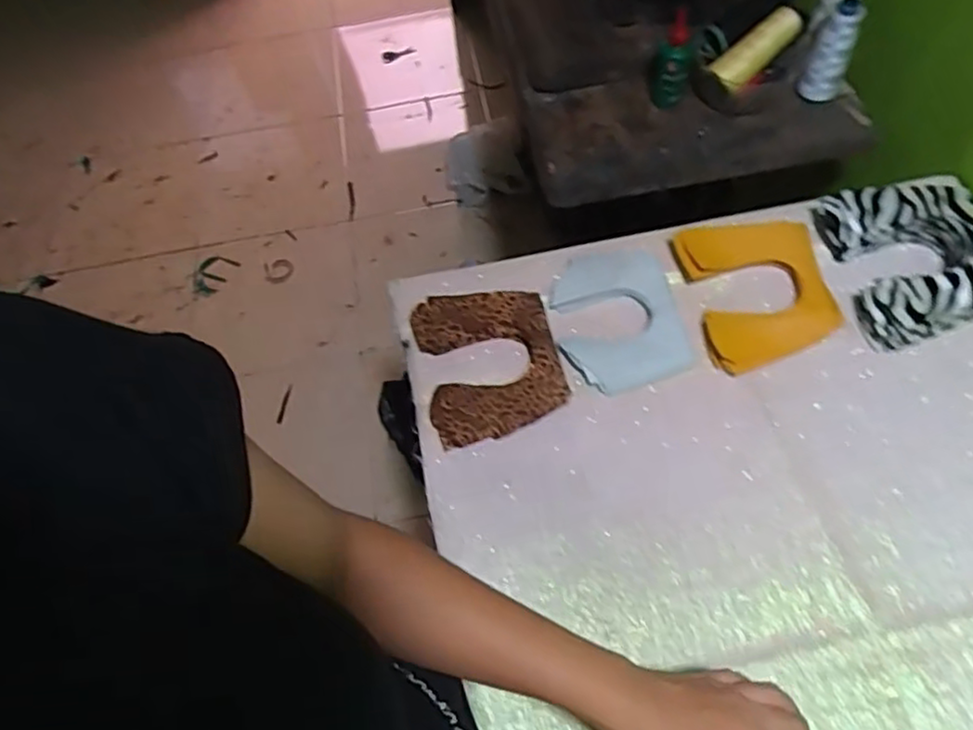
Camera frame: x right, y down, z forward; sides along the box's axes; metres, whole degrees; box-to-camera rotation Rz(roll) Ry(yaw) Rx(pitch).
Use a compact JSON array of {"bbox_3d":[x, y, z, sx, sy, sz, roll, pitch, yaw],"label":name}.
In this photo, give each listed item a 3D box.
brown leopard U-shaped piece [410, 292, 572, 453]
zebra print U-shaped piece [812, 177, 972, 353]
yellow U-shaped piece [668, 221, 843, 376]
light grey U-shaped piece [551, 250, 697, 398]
[{"bbox_3d":[0.002,-0.008,0.669,0.128,0.019,0.156,-14,61,-4],"label":"brown leopard U-shaped piece"},{"bbox_3d":[0.414,-0.105,0.672,0.136,0.055,0.166,-13,61,-3],"label":"zebra print U-shaped piece"},{"bbox_3d":[0.264,-0.075,0.673,0.123,0.008,0.152,-14,68,4],"label":"yellow U-shaped piece"},{"bbox_3d":[0.129,-0.047,0.679,0.116,0.010,0.146,-12,67,-2],"label":"light grey U-shaped piece"}]

